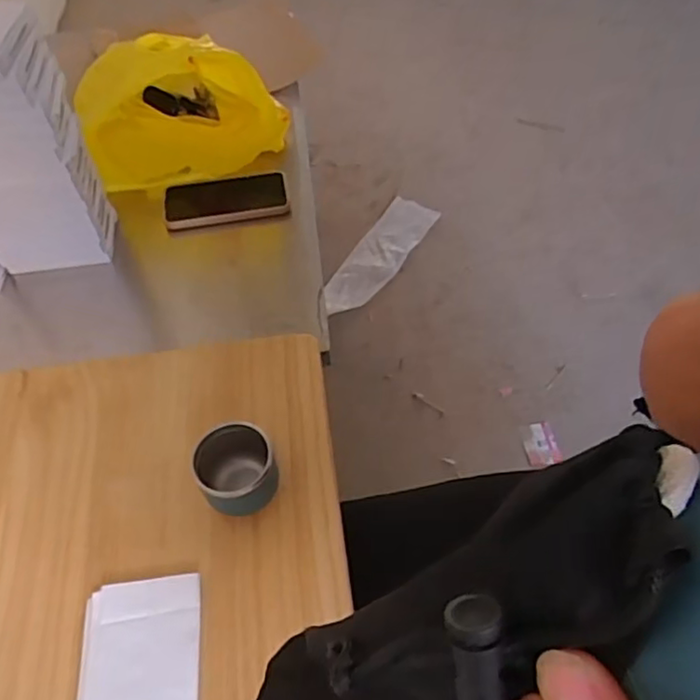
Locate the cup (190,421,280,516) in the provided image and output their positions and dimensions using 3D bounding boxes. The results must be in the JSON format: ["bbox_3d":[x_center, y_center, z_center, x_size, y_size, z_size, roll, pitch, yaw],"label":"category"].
[{"bbox_3d":[-0.091,0.100,0.505,0.062,0.053,0.067,-2,53,3],"label":"cup"}]

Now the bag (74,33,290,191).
[{"bbox_3d":[-0.238,-0.355,0.849,0.275,0.181,0.203,-12,54,-6],"label":"bag"}]

